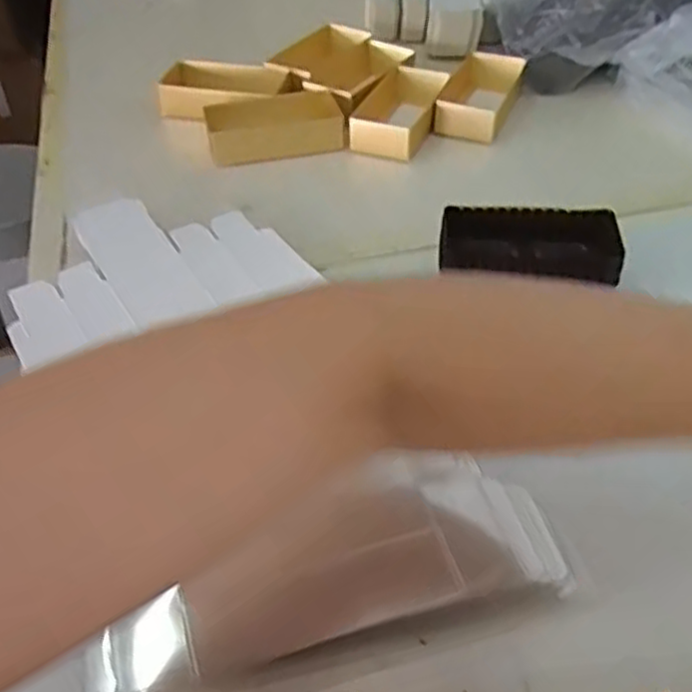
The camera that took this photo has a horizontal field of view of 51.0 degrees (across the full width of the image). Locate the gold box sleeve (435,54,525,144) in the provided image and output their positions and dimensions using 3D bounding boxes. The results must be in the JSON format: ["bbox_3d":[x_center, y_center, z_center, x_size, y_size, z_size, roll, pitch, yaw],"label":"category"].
[{"bbox_3d":[0.128,-0.237,0.676,0.062,0.030,0.113,15,47,16],"label":"gold box sleeve"}]

